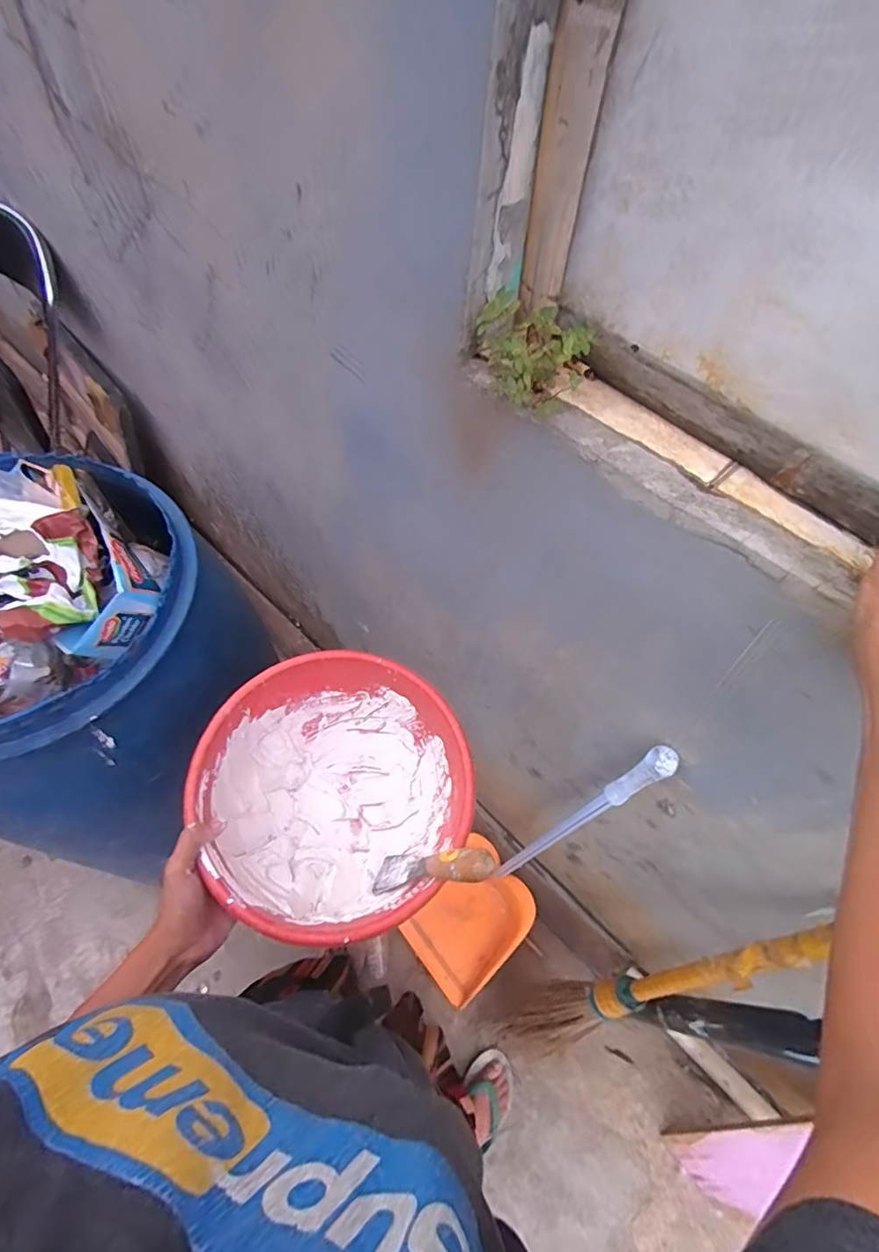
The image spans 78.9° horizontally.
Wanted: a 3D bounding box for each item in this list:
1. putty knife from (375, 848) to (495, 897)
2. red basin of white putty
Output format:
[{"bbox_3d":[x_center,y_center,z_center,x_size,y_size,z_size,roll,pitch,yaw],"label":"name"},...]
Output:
[{"bbox_3d":[-0.009,0.215,0.471,0.022,0.165,0.031,22,54,-24],"label":"putty knife"},{"bbox_3d":[-0.096,0.163,0.522,0.238,0.112,0.241,2,58,-3],"label":"red basin of white putty"}]

